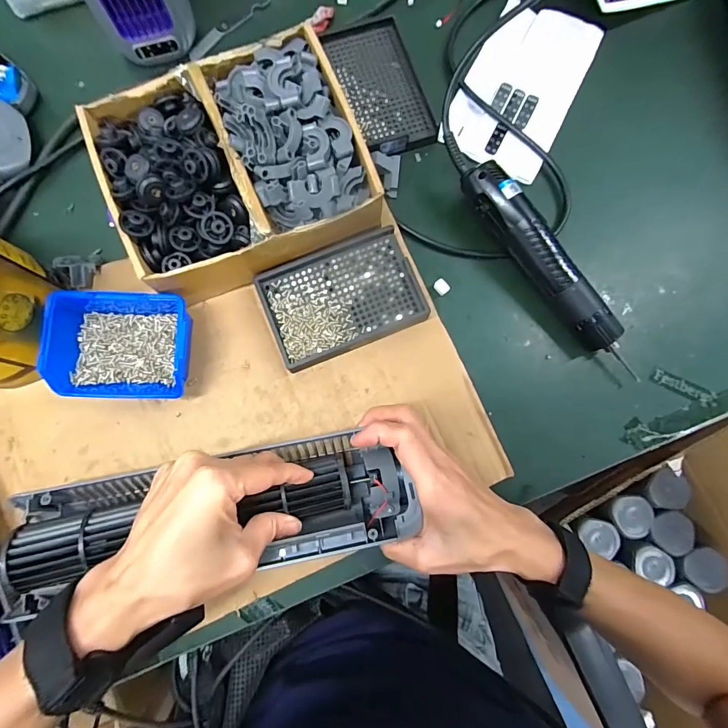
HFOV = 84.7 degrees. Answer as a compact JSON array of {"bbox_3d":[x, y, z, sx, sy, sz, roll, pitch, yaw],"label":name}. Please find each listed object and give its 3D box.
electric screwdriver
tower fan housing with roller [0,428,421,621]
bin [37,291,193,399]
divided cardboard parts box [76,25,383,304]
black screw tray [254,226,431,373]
[{"bbox_3d":[0.170,-0.084,0.367,0.039,0.041,0.226,-35,85,-6],"label":"electric screwdriver"},{"bbox_3d":[-0.107,0.106,0.296,0.284,0.068,0.084,-4,83,-5],"label":"tower fan housing with roller"},{"bbox_3d":[-0.201,-0.018,0.339,0.109,0.046,0.092,1,83,-2],"label":"bin"},{"bbox_3d":[-0.108,-0.165,0.343,0.198,0.076,0.176,-23,82,-5],"label":"divided cardboard parts box"},{"bbox_3d":[-0.020,-0.061,0.365,0.134,0.020,0.093,-22,84,-4],"label":"black screw tray"}]

